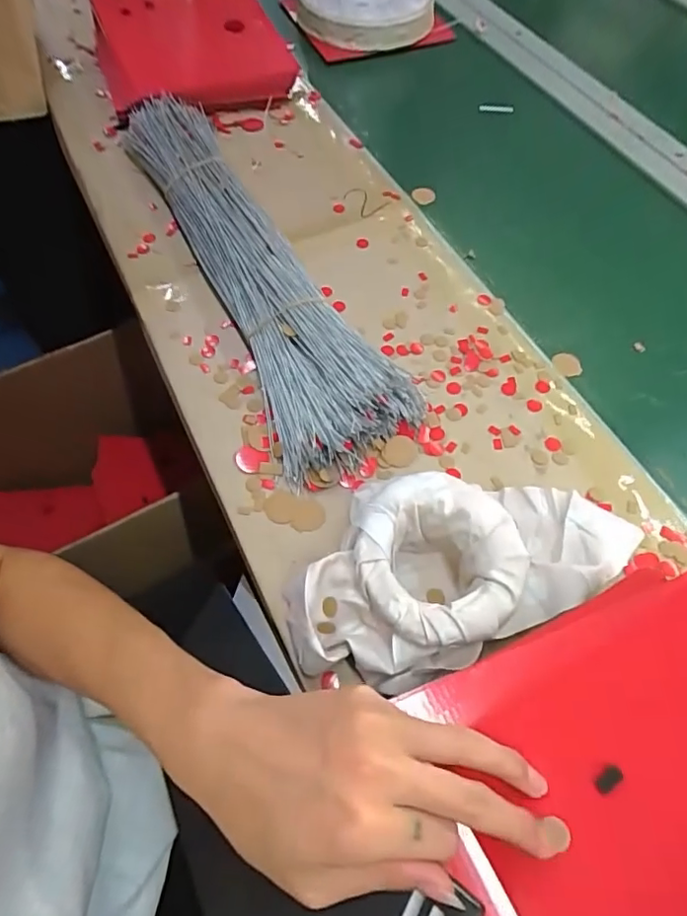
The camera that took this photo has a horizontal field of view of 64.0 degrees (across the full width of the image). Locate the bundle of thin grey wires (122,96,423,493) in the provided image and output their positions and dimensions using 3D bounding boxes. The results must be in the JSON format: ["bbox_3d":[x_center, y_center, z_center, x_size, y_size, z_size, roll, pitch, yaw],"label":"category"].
[{"bbox_3d":[-0.106,-0.220,0.573,0.125,0.046,0.550,-23,64,-14],"label":"bundle of thin grey wires"}]

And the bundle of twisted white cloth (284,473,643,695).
[{"bbox_3d":[0.095,0.072,0.404,0.280,0.066,0.134,-15,62,-9],"label":"bundle of twisted white cloth"}]

